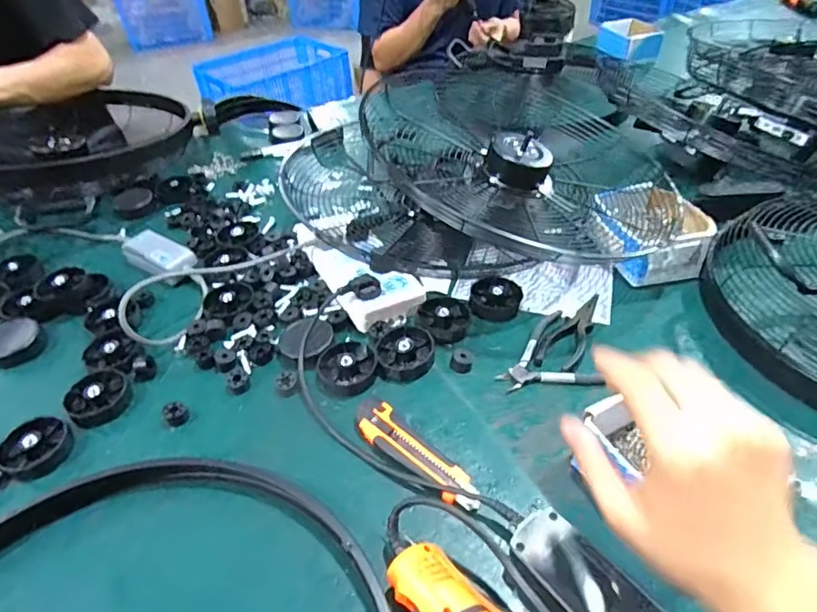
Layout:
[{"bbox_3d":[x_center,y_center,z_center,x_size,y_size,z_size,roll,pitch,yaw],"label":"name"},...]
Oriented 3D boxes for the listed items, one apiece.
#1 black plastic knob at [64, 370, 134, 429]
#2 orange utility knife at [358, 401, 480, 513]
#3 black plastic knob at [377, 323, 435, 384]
[{"bbox_3d":[-0.362,0.104,0.612,0.079,0.022,0.068,31,52,33],"label":"black plastic knob"},{"bbox_3d":[0.007,0.149,0.521,0.046,0.019,0.151,-32,49,-28],"label":"orange utility knife"},{"bbox_3d":[-0.008,0.051,0.623,0.071,0.021,0.078,-27,46,-24],"label":"black plastic knob"}]

